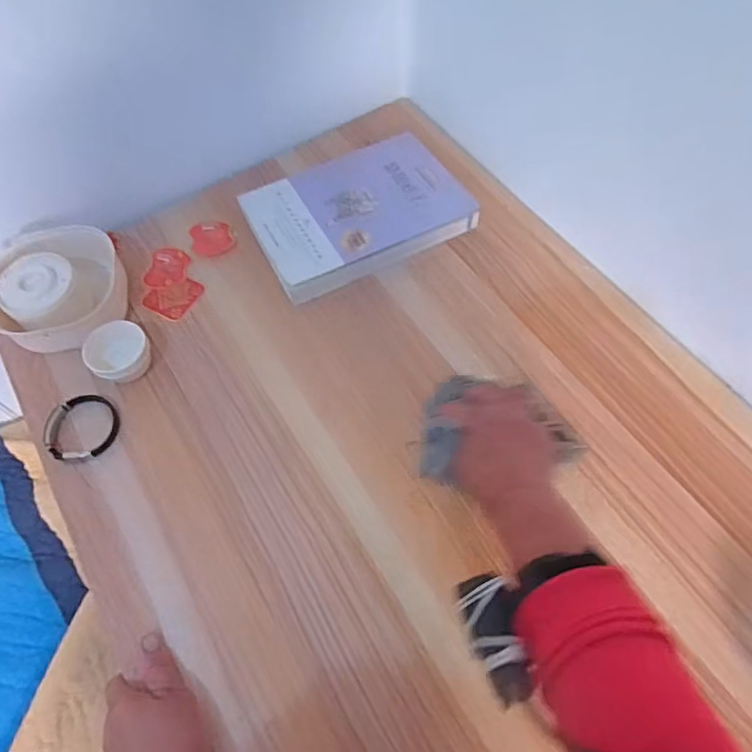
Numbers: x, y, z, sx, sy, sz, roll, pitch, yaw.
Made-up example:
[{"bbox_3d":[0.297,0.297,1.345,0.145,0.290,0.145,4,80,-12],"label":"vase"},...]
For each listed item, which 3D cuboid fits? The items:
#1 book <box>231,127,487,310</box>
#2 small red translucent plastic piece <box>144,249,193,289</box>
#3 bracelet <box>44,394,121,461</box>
[{"bbox_3d":[-0.026,-0.198,0.655,0.233,0.028,0.177,-27,63,-11],"label":"book"},{"bbox_3d":[-0.240,-0.124,0.642,0.045,0.004,0.053,4,64,-3],"label":"small red translucent plastic piece"},{"bbox_3d":[-0.285,0.048,0.543,0.065,0.014,0.070,-1,61,2],"label":"bracelet"}]

